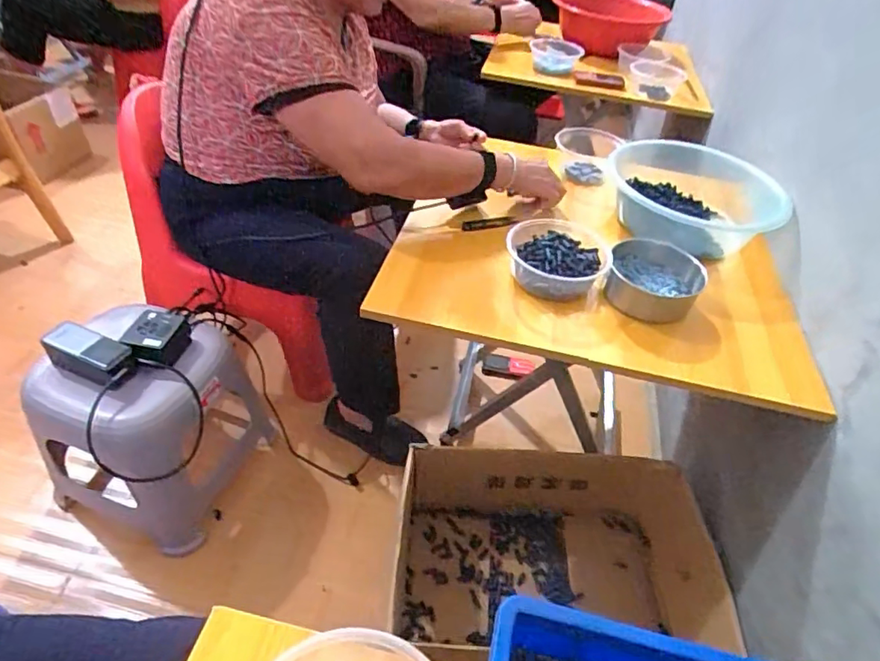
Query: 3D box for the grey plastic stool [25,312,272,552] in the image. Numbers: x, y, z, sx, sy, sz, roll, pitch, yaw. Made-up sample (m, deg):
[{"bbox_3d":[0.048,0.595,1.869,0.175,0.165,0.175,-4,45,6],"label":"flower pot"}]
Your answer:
[{"bbox_3d":[-0.495,0.149,0.974,0.264,0.340,0.315,15,46,10],"label":"grey plastic stool"}]

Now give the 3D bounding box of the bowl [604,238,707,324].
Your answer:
[{"bbox_3d":[0.306,-0.073,0.781,0.124,0.055,0.129,3,45,-3],"label":"bowl"}]

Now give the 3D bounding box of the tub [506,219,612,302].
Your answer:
[{"bbox_3d":[0.172,-0.104,0.798,0.143,0.059,0.151,3,45,-3],"label":"tub"}]

